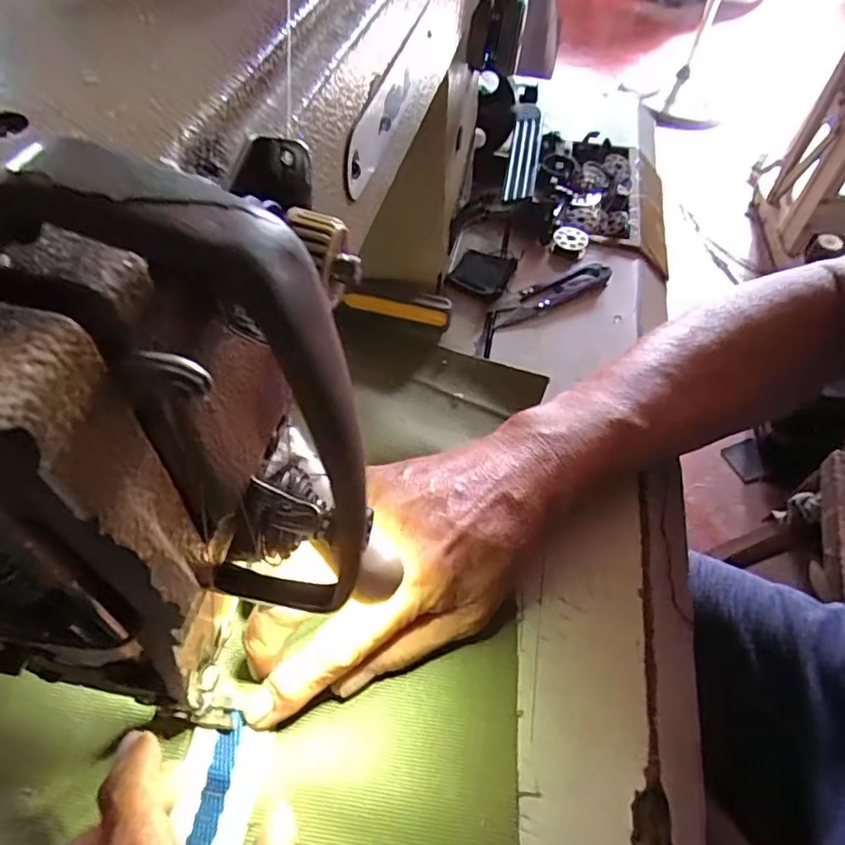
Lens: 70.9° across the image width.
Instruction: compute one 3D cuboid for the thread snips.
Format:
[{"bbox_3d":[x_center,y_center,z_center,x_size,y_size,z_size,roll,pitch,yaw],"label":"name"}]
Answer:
[{"bbox_3d":[0.087,-0.087,0.399,0.095,0.004,0.022,-25,60,-21],"label":"thread snips"}]

